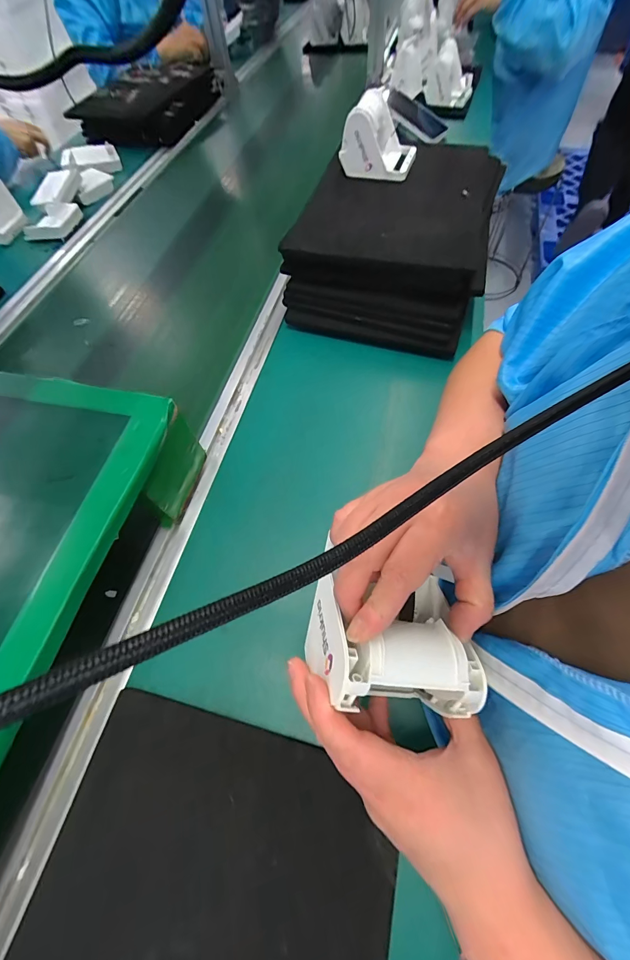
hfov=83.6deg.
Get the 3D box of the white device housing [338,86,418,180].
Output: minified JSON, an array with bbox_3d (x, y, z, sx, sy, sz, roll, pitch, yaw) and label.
[{"bbox_3d":[0.097,-0.518,0.525,0.107,0.081,0.076,7,62,7],"label":"white device housing"}]

